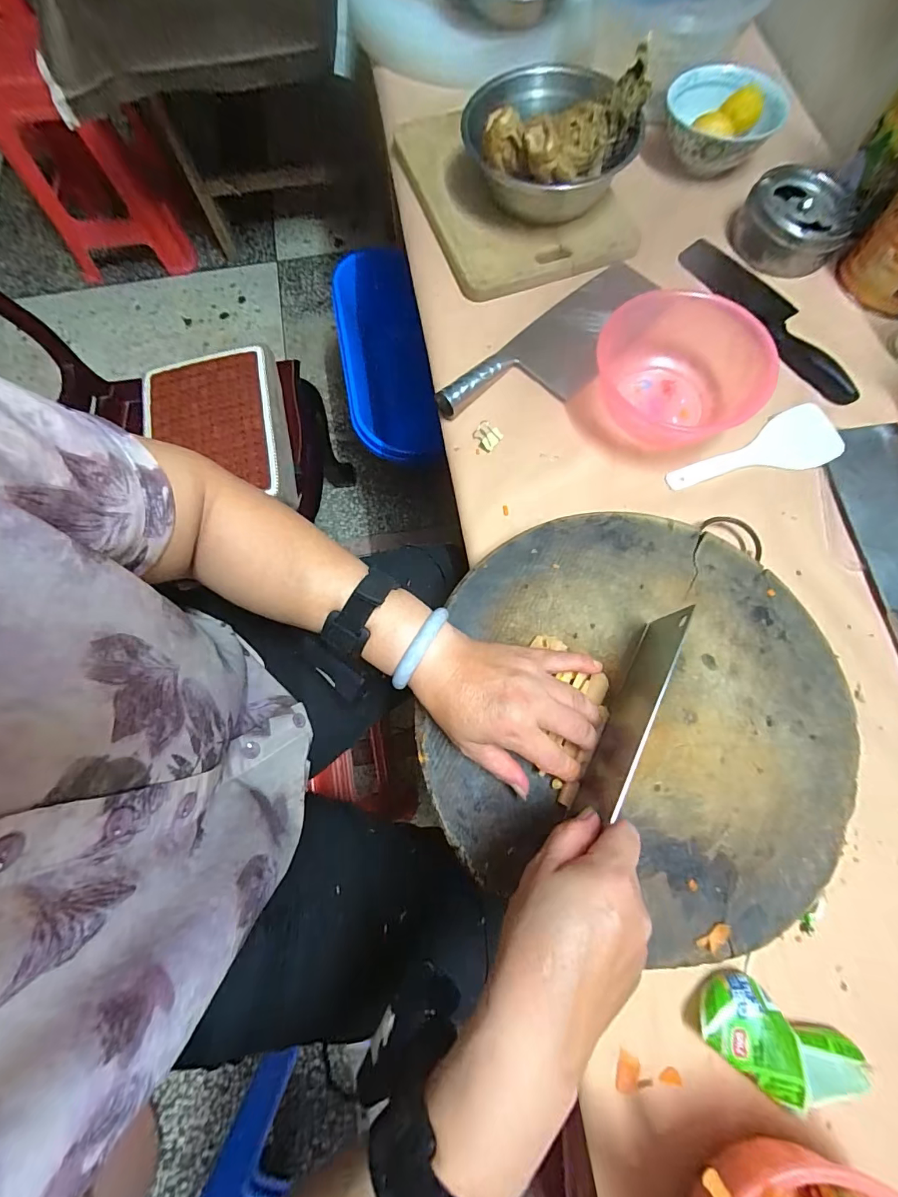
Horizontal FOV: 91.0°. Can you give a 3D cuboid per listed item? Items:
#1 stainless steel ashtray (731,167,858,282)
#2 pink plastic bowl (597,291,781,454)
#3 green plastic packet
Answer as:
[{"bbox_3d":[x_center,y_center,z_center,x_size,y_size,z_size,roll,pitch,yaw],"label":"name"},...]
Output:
[{"bbox_3d":[0.425,-0.468,0.546,0.123,0.046,0.114,31,77,10],"label":"stainless steel ashtray"},{"bbox_3d":[0.248,-0.243,0.478,0.172,0.059,0.159,21,75,8],"label":"pink plastic bowl"},{"bbox_3d":[0.248,0.333,0.327,0.116,0.025,0.055,28,76,9],"label":"green plastic packet"}]

